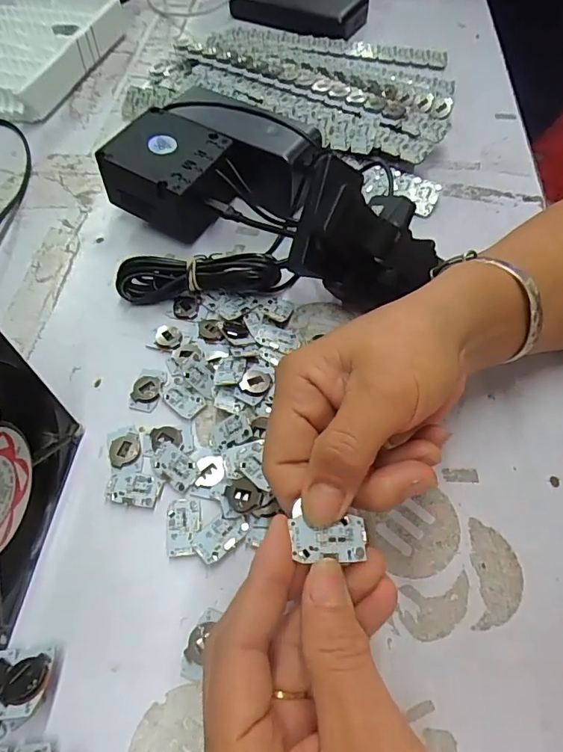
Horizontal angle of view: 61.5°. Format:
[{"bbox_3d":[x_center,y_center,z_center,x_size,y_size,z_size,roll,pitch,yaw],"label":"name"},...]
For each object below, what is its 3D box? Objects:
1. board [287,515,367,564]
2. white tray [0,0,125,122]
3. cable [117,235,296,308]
[{"bbox_3d":[0.018,0.061,0.180,0.028,0.004,0.016,-1,57,-4],"label":"board"},{"bbox_3d":[-0.280,-0.361,0.521,0.148,0.037,0.224,10,58,7],"label":"white tray"},{"bbox_3d":[-0.053,-0.069,0.331,0.120,0.038,0.024,-3,58,-1],"label":"cable"}]

